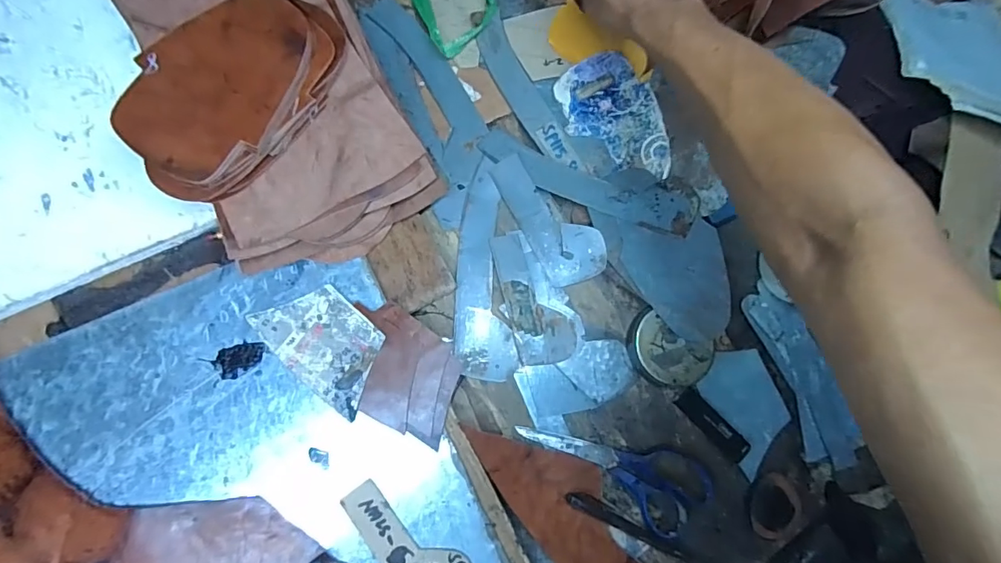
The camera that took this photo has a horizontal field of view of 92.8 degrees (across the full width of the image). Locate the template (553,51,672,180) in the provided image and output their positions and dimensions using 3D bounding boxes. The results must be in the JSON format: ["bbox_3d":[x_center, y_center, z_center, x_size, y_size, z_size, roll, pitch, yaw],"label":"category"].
[{"bbox_3d":[0.116,-0.165,0.485,0.092,0.004,0.134,-19,88,0],"label":"template"}]

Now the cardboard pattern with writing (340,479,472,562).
[{"bbox_3d":[-0.072,0.213,0.384,0.052,0.005,0.124,-40,85,-11],"label":"cardboard pattern with writing"}]

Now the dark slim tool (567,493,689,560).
[{"bbox_3d":[0.114,0.215,0.419,0.123,0.009,0.015,28,83,-5],"label":"dark slim tool"}]

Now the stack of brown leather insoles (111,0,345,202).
[{"bbox_3d":[-0.199,-0.147,0.361,0.102,0.035,0.169,45,81,-3],"label":"stack of brown leather insoles"}]

